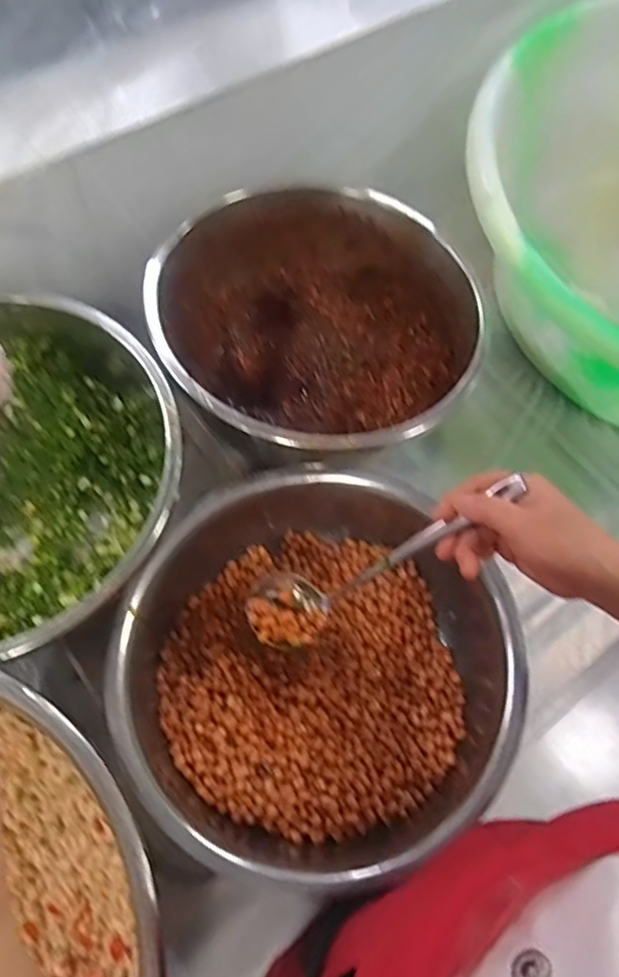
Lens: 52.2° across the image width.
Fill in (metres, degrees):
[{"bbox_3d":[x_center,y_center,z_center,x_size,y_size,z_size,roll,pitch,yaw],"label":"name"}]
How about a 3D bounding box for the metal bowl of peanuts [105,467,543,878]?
[{"bbox_3d":[-0.002,0.158,0.576,0.324,0.107,0.328,1,65,-3],"label":"metal bowl of peanuts"}]

